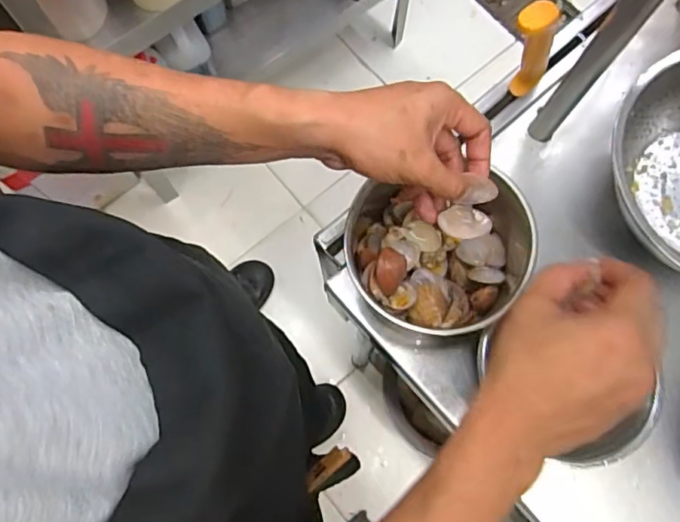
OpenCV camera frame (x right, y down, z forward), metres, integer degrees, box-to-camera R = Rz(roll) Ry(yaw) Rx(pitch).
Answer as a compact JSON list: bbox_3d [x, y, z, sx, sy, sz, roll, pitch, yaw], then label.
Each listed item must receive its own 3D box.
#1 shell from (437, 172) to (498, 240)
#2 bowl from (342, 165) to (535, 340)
[{"bbox_3d":[0.097,-0.038,0.423,0.038,0.016,0.045,20,76,5],"label":"shell"},{"bbox_3d":[0.091,-0.004,0.514,0.163,0.090,0.147,-4,76,-1],"label":"bowl"}]

